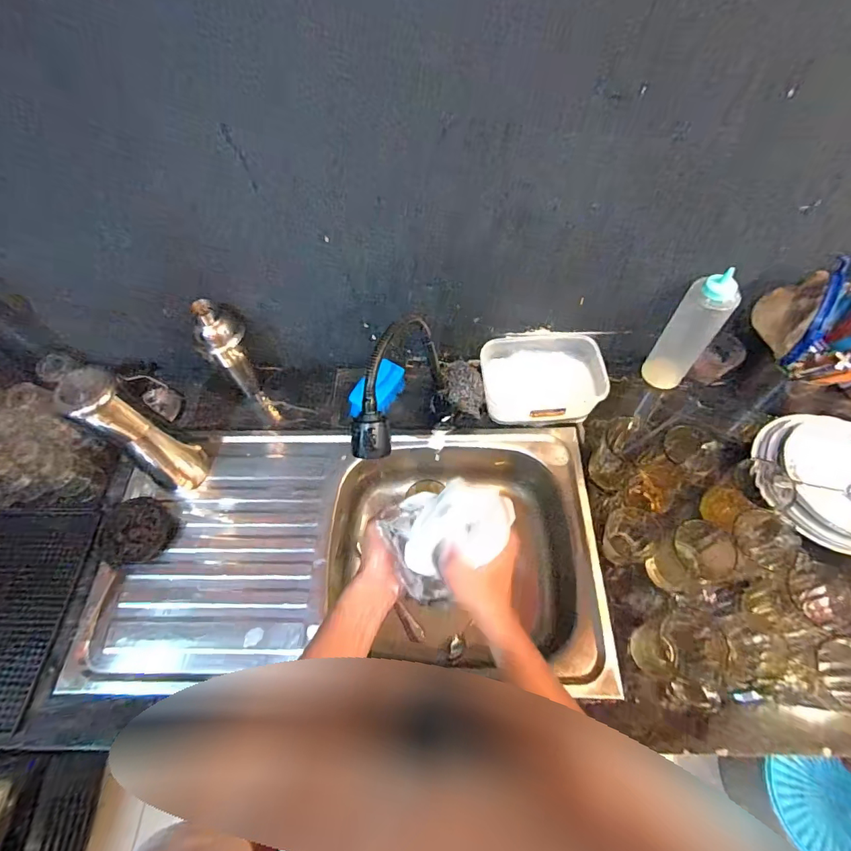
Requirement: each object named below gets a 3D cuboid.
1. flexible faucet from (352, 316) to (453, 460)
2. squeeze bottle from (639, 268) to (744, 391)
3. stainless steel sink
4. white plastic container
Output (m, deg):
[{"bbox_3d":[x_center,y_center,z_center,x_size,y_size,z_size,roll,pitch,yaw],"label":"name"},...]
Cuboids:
[{"bbox_3d":[-0.010,-0.056,0.647,0.070,0.168,0.304,19,22,13],"label":"flexible faucet"},{"bbox_3d":[0.420,-0.145,0.731,0.070,0.221,0.055,39,69,21],"label":"squeeze bottle"},{"bbox_3d":[-0.111,0.206,0.747,0.744,0.135,0.410,-1,60,2],"label":"stainless steel sink"},{"bbox_3d":[0.199,-0.078,0.787,0.201,0.074,0.146,-1,60,2],"label":"white plastic container"}]

